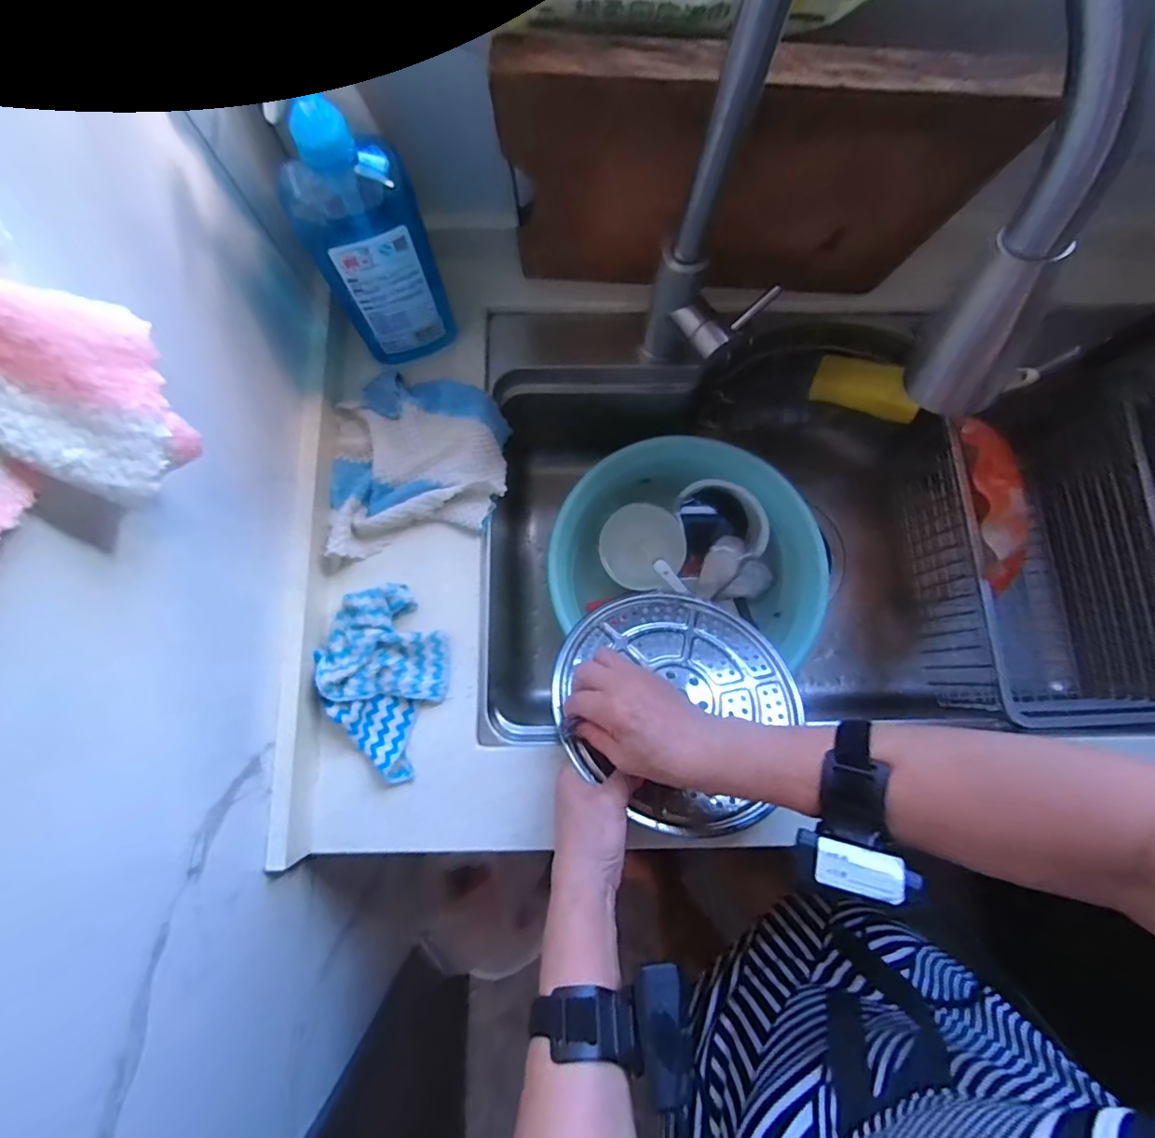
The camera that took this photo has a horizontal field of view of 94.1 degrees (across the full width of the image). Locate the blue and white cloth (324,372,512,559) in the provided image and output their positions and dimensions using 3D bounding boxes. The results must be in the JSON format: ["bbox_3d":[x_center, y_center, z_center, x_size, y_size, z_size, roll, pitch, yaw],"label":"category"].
[{"bbox_3d":[-0.154,-0.101,0.524,0.158,0.027,0.175,-1,79,0],"label":"blue and white cloth"}]

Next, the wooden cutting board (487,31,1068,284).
[{"bbox_3d":[0.126,-0.292,0.426,0.354,0.208,0.040,3,79,1],"label":"wooden cutting board"}]

